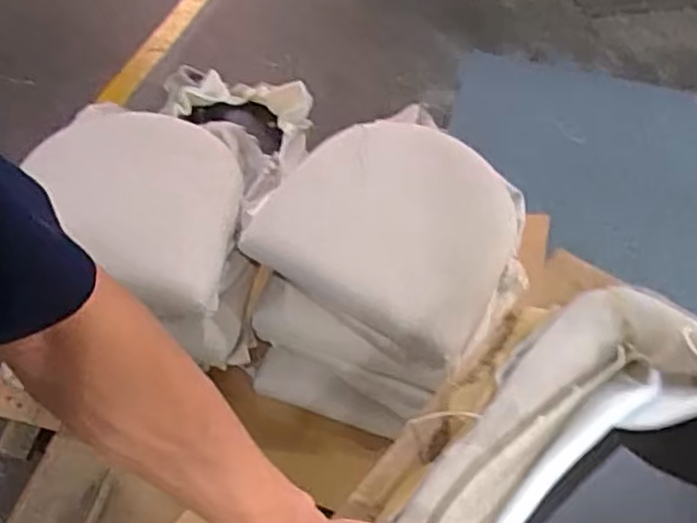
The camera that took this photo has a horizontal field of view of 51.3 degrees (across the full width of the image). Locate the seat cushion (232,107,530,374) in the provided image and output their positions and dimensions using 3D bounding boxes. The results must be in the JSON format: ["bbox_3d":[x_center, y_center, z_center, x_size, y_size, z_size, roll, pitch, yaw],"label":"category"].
[{"bbox_3d":[0.101,-0.061,1.407,0.499,0.113,0.475,30,54,22],"label":"seat cushion"}]

